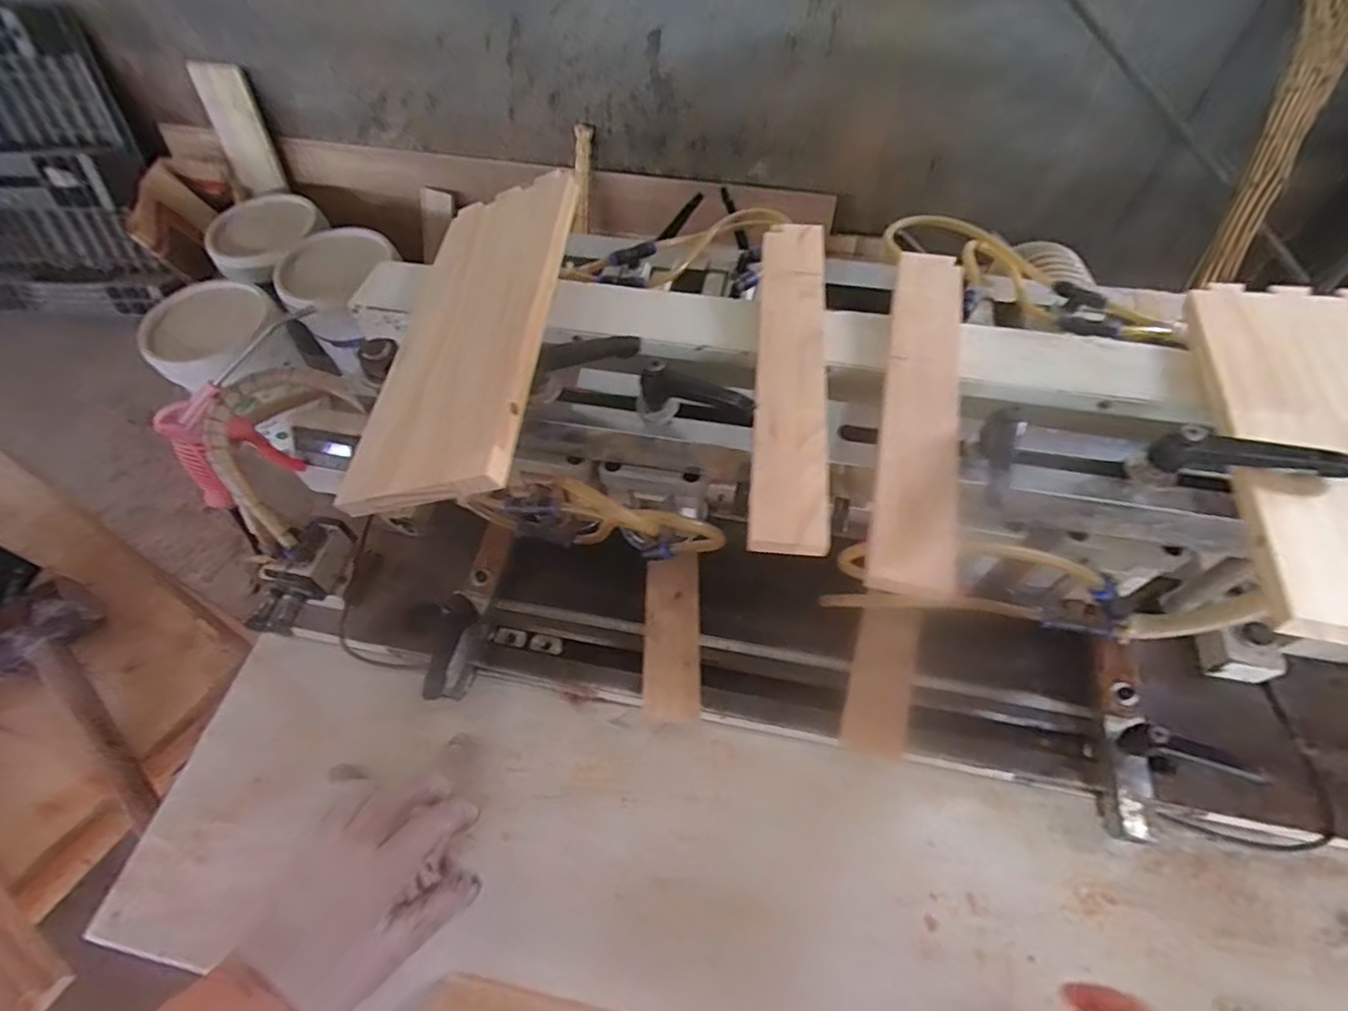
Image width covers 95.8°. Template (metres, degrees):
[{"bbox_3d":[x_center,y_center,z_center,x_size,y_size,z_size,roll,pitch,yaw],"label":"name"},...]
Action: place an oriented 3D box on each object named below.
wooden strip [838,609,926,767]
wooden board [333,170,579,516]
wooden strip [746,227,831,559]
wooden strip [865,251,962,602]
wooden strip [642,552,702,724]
[{"bbox_3d":[0.170,0.142,0.496,0.047,0.010,0.118,9,69,24],"label":"wooden strip"},{"bbox_3d":[-0.145,-0.128,0.430,0.117,0.019,0.305,-9,55,21],"label":"wooden board"},{"bbox_3d":[0.084,-0.101,0.430,0.049,0.009,0.285,5,58,5],"label":"wooden strip"},{"bbox_3d":[0.166,-0.072,0.406,0.046,0.013,0.275,11,59,9],"label":"wooden strip"},{"bbox_3d":[-0.001,0.108,0.516,0.046,0.012,0.139,2,60,-2],"label":"wooden strip"}]

